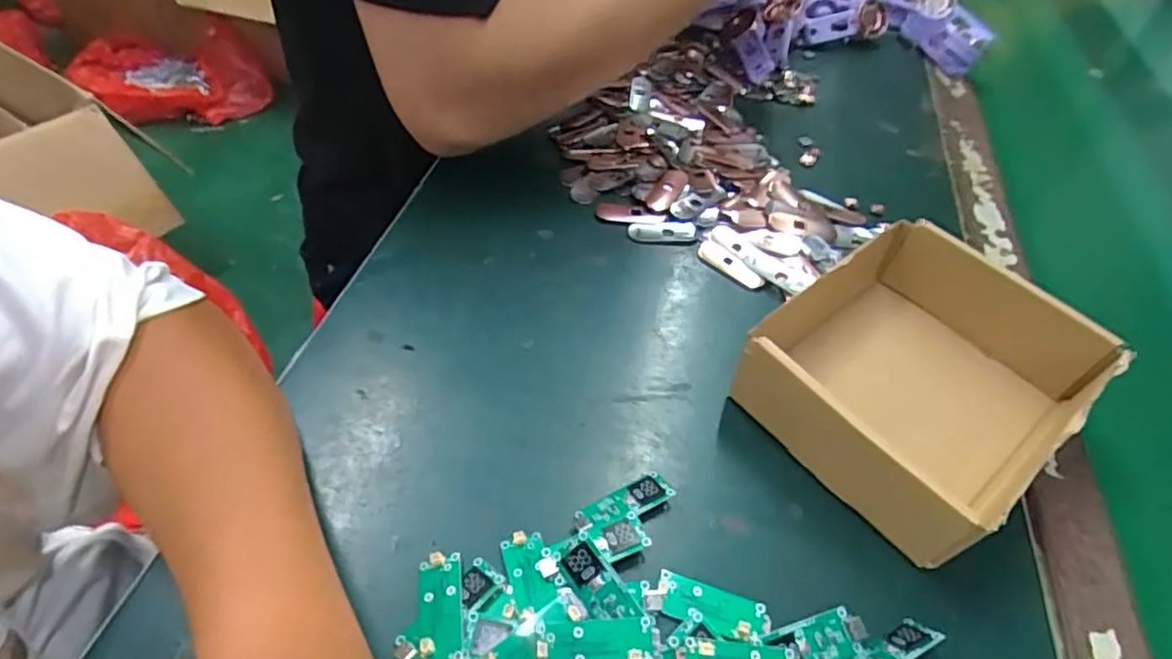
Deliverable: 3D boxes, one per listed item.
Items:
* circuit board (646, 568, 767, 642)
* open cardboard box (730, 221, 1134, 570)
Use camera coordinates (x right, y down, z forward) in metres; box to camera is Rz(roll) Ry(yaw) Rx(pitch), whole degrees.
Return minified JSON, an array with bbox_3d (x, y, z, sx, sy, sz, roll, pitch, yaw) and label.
[{"bbox_3d":[0.054,0.122,0.283,0.052,0.007,0.020,18,50,9],"label":"circuit board"},{"bbox_3d":[0.181,0.023,0.352,0.165,0.055,0.135,-30,58,-28],"label":"open cardboard box"}]

